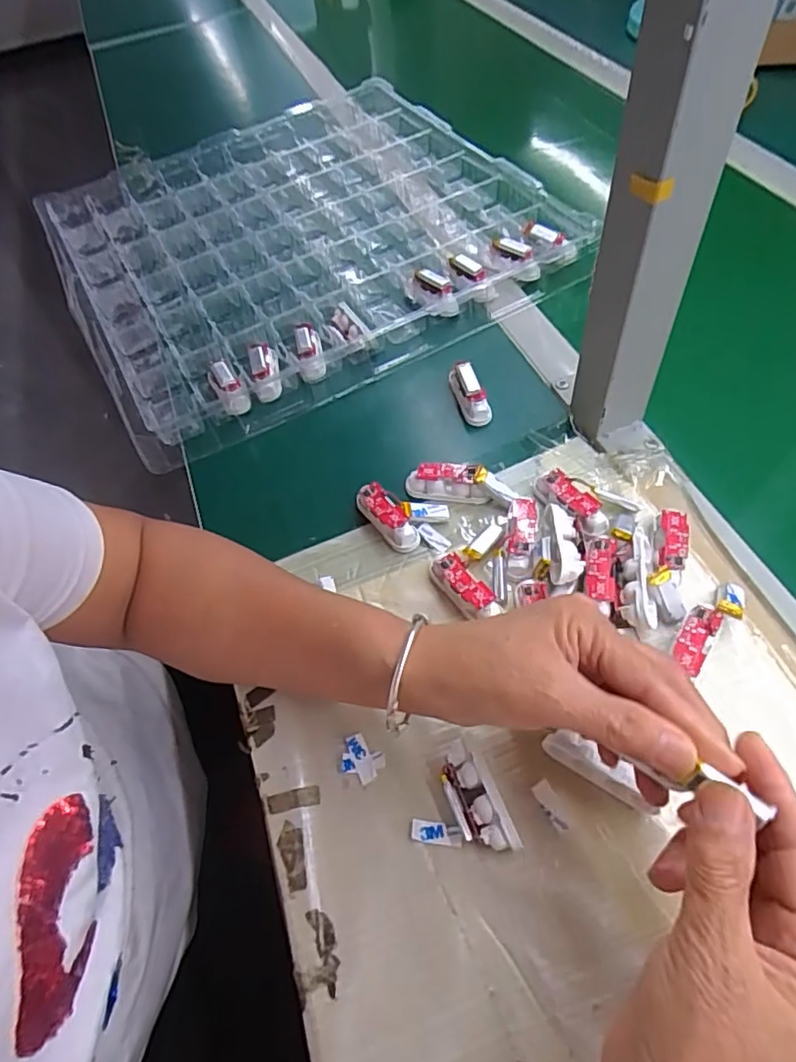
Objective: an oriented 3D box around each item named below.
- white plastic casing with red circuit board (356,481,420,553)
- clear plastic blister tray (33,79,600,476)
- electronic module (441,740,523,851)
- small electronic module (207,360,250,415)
[{"bbox_3d":[-0.007,-0.010,0.425,0.022,0.022,0.059,-29,58,-15],"label":"white plastic casing with red circuit board"},{"bbox_3d":[-0.119,-0.326,0.648,0.467,0.041,0.495,-28,58,-14],"label":"clear plastic blister tray"},{"bbox_3d":[0.039,0.142,0.315,0.023,0.020,0.056,-23,56,-10],"label":"electronic module"},{"bbox_3d":[-0.145,-0.121,0.510,0.022,0.019,0.049,-30,78,-15],"label":"small electronic module"}]

